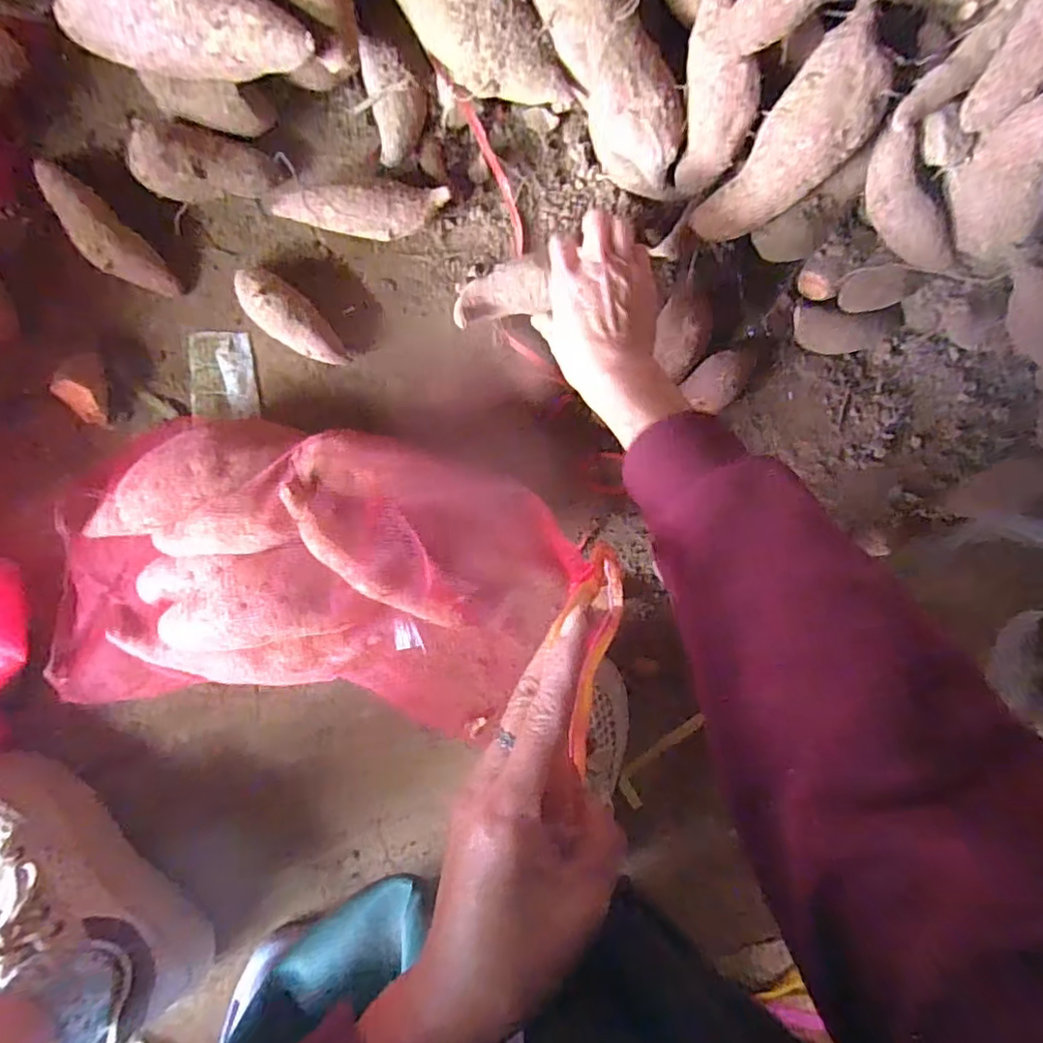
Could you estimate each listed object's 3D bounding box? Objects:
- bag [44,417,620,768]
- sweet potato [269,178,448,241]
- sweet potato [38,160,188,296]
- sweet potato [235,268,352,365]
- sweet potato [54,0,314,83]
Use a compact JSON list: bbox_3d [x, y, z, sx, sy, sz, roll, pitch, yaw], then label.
[{"bbox_3d":[-0.127,0.052,0.416,0.403,0.112,0.215,12,93,-7],"label":"bag"},{"bbox_3d":[-0.120,-0.232,0.437,0.125,0.040,0.035,1,96,-6],"label":"sweet potato"},{"bbox_3d":[-0.306,-0.209,0.421,0.035,0.032,0.113,-44,98,0],"label":"sweet potato"},{"bbox_3d":[-0.174,-0.153,0.441,0.094,0.037,0.035,41,91,-8],"label":"sweet potato"},{"bbox_3d":[-0.217,-0.311,0.360,0.181,0.042,0.048,11,93,5],"label":"sweet potato"}]

